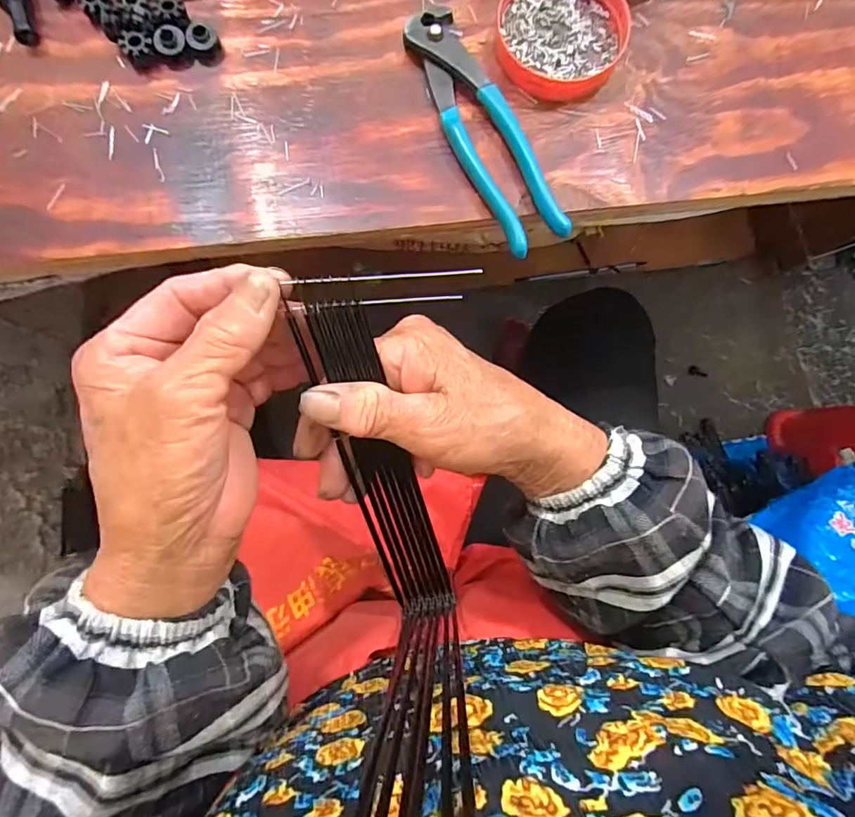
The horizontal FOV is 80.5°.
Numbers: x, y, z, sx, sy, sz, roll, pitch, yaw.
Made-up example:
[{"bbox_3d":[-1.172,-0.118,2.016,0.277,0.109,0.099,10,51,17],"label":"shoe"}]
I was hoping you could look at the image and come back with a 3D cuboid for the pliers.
[{"bbox_3d":[0.032,-0.168,0.304,0.037,0.017,0.160,-26,83,-4],"label":"pliers"}]

